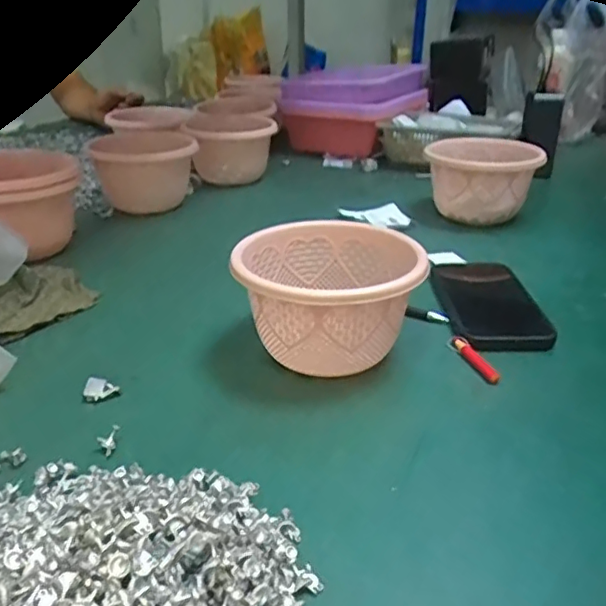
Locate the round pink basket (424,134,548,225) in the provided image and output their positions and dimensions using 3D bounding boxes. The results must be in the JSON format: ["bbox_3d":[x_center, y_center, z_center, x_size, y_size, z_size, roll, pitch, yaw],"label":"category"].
[{"bbox_3d":[0.234,-0.161,0.793,0.141,0.092,0.146,6,28,8],"label":"round pink basket"}]

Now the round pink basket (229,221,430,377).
[{"bbox_3d":[0.020,-0.002,0.469,0.131,0.086,0.128,0,27,0],"label":"round pink basket"}]

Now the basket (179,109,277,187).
[{"bbox_3d":[-0.113,-0.252,0.947,0.141,0.102,0.138,-2,28,-7],"label":"basket"}]

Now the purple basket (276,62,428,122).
[{"bbox_3d":[0.100,-0.398,1.109,0.216,0.068,0.211,17,31,29],"label":"purple basket"}]

